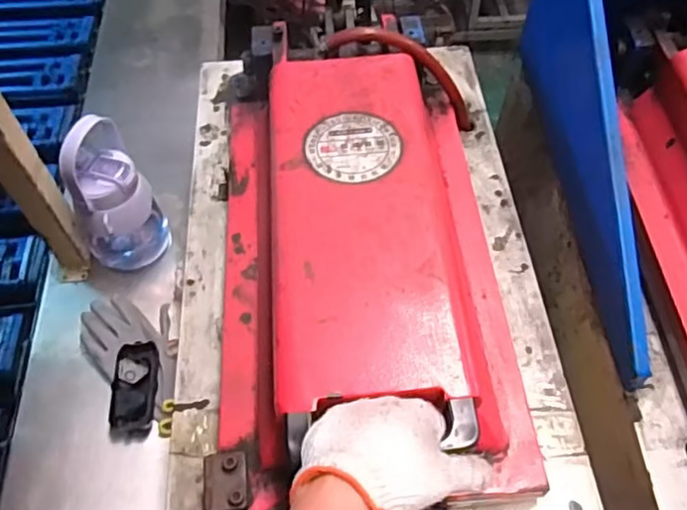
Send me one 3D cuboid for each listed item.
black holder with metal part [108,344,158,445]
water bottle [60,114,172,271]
[{"bbox_3d":[-0.259,0.169,0.774,0.050,0.023,0.120,-2,58,-2],"label":"black holder with metal part"},{"bbox_3d":[-0.301,-0.069,0.825,0.077,0.227,0.104,34,63,19],"label":"water bottle"}]

